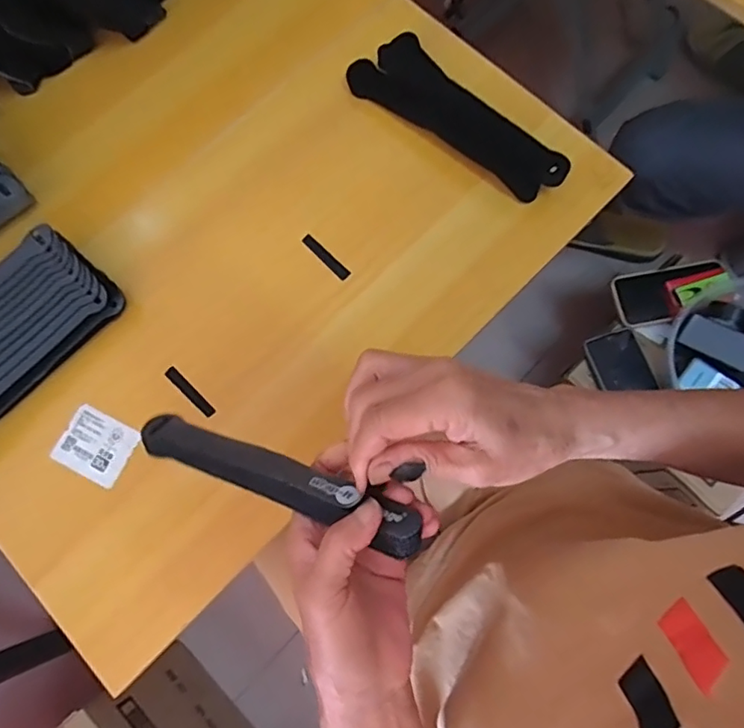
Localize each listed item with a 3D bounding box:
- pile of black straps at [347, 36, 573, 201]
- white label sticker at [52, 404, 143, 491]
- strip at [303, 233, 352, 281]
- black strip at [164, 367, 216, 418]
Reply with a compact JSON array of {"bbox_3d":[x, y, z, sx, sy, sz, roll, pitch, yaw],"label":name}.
[{"bbox_3d":[0.073,-0.216,0.482,0.067,0.037,0.208,-42,79,-8],"label":"pile of black straps"},{"bbox_3d":[-0.221,0.065,0.434,0.057,0.004,0.049,26,79,7],"label":"white label sticker"},{"bbox_3d":[-0.040,-0.094,0.471,0.010,0.004,0.054,-44,80,-8],"label":"strip"},{"bbox_3d":[-0.150,0.023,0.444,0.055,0.004,0.010,42,81,10],"label":"black strip"}]

